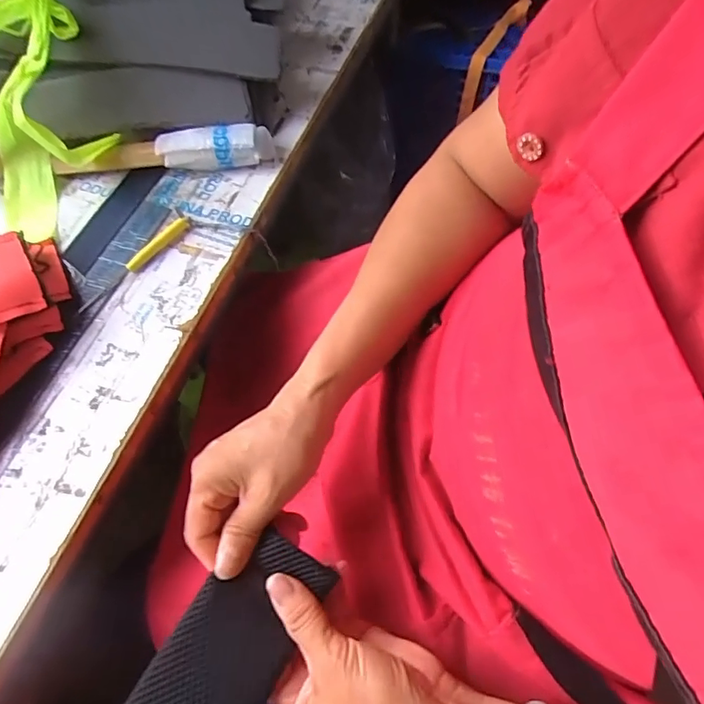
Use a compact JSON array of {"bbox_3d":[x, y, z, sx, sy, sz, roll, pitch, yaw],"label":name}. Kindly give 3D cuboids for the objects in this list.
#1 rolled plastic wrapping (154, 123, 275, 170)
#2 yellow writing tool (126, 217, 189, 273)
[{"bbox_3d":[-0.148,-0.221,0.523,0.117,0.038,0.039,-2,61,0],"label":"rolled plastic wrapping"},{"bbox_3d":[-0.192,-0.107,0.478,0.013,0.012,0.075,35,67,18],"label":"yellow writing tool"}]

